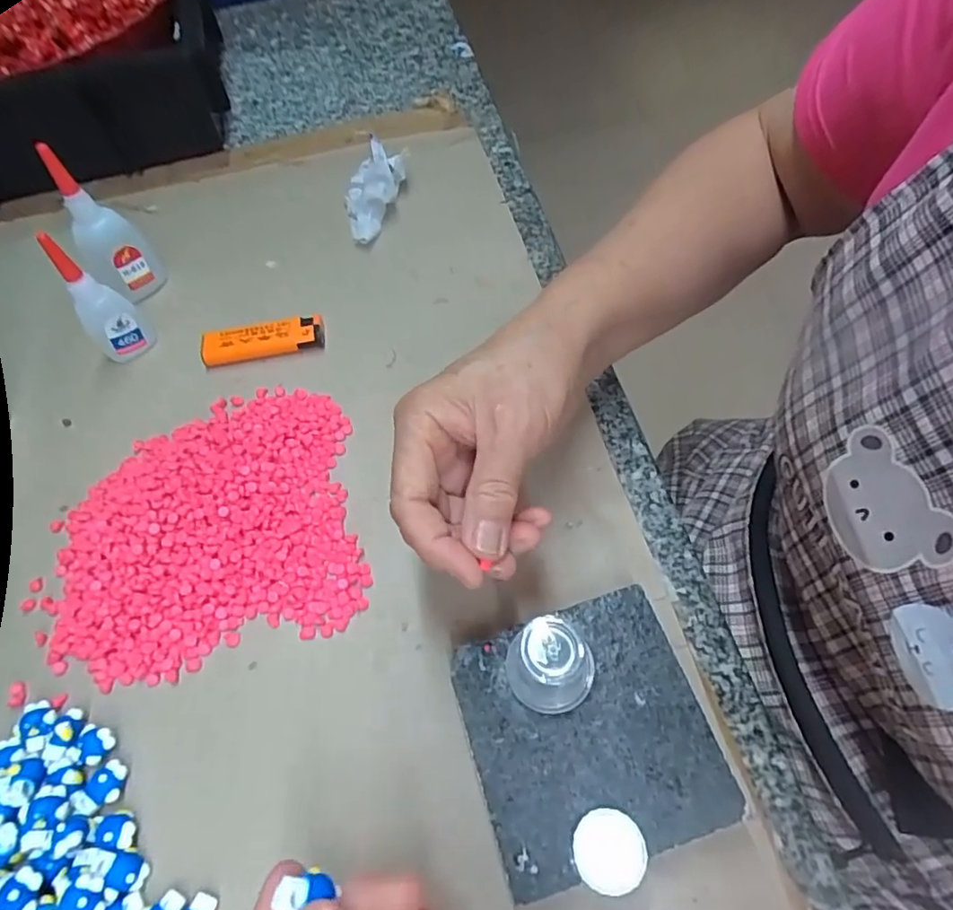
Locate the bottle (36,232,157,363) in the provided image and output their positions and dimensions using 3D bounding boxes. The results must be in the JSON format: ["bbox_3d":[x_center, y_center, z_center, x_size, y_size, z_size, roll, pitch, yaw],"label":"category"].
[{"bbox_3d":[-0.241,-0.096,0.364,0.034,0.094,0.015,-40,65,-20],"label":"bottle"}]

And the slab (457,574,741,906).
[{"bbox_3d":[0.046,0.120,0.249,0.096,0.023,0.095,-16,59,-7],"label":"slab"}]

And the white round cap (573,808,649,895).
[{"bbox_3d":[0.051,0.151,0.218,0.026,0.004,0.026,-1,59,2],"label":"white round cap"}]

